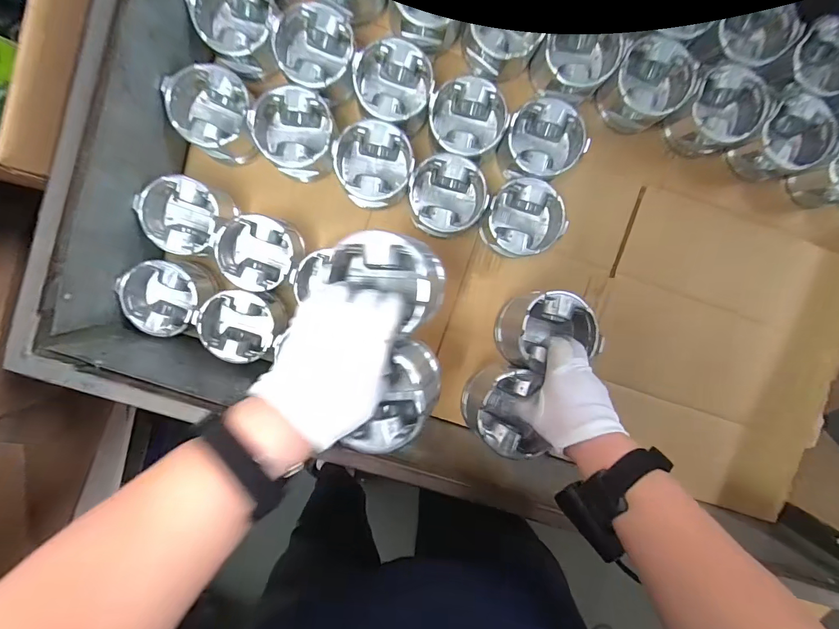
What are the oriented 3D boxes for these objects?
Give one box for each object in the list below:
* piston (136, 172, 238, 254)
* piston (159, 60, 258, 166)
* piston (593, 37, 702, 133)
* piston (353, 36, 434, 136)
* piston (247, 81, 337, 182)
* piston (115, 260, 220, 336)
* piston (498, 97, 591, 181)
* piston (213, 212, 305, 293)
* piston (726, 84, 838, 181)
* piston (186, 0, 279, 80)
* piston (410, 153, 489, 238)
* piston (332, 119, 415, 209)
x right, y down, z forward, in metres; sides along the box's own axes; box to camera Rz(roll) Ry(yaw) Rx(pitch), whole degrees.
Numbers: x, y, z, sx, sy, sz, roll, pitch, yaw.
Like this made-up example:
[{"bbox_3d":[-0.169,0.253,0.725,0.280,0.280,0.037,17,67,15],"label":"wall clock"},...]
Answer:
[{"bbox_3d":[-0.308,-0.131,0.560,0.109,0.083,0.095,14,96,-4],"label":"piston"},{"bbox_3d":[-0.262,-0.263,0.546,0.099,0.084,0.121,-42,96,3],"label":"piston"},{"bbox_3d":[0.321,-0.327,0.586,0.098,0.086,0.104,0,97,-2],"label":"piston"},{"bbox_3d":[-0.033,-0.301,0.545,0.103,0.064,0.105,-4,97,-2],"label":"piston"},{"bbox_3d":[-0.161,-0.240,0.547,0.101,0.082,0.101,0,97,-2],"label":"piston"},{"bbox_3d":[-0.343,-0.026,0.578,0.105,0.075,0.101,-7,97,-1],"label":"piston"},{"bbox_3d":[0.164,-0.236,0.572,0.109,0.080,0.099,-41,96,3],"label":"piston"},{"bbox_3d":[-0.212,-0.084,0.572,0.109,0.082,0.100,14,96,-4],"label":"piston"},{"bbox_3d":[0.532,-0.257,0.603,0.107,0.076,0.104,0,97,-2],"label":"piston"},{"bbox_3d":[-0.234,-0.380,0.533,0.098,0.076,0.104,0,97,-2],"label":"piston"},{"bbox_3d":[0.037,-0.159,0.560,0.098,0.074,0.101,0,97,-2],"label":"piston"},{"bbox_3d":[-0.060,-0.200,0.549,0.097,0.065,0.099,0,97,-2],"label":"piston"}]

